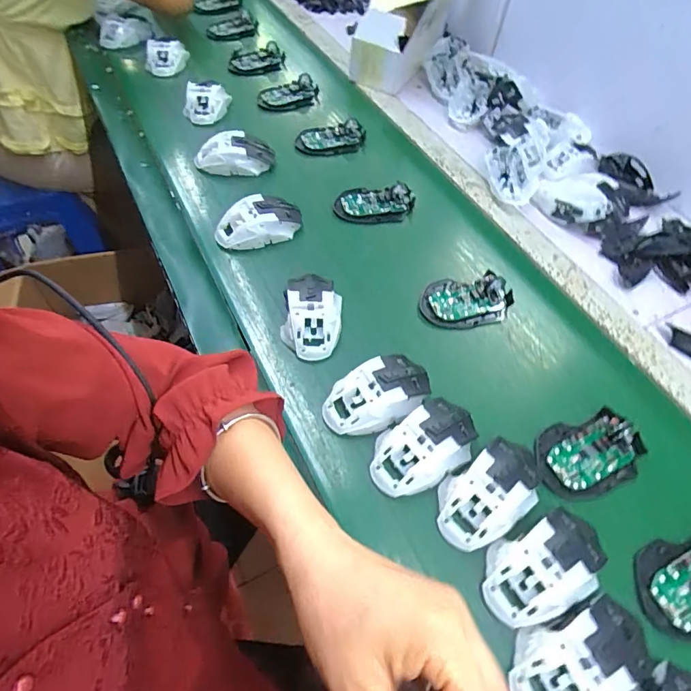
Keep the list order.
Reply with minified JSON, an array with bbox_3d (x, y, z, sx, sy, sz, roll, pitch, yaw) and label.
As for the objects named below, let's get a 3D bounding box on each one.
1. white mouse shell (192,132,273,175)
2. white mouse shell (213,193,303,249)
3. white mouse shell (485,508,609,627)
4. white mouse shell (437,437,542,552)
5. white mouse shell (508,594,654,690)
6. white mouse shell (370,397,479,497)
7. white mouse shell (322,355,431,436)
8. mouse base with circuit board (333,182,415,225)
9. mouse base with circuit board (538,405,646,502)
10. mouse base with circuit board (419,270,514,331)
[{"bbox_3d":[-0.167,-0.284,0.676,0.113,0.047,0.060,-6,56,-8],"label":"white mouse shell"},{"bbox_3d":[-0.114,-0.162,0.592,0.117,0.039,0.060,-18,59,-15],"label":"white mouse shell"},{"bbox_3d":[0.167,0.184,0.374,0.110,0.031,0.062,-19,59,-16],"label":"white mouse shell"},{"bbox_3d":[0.133,0.133,0.407,0.110,0.034,0.064,-28,62,-21],"label":"white mouse shell"},{"bbox_3d":[0.182,0.239,0.340,0.117,0.032,0.064,-16,58,-14],"label":"white mouse shell"},{"bbox_3d":[0.076,0.097,0.430,0.110,0.039,0.066,-28,62,-21],"label":"white mouse shell"},{"bbox_3d":[0.033,0.049,0.459,0.116,0.038,0.067,-25,61,-19],"label":"white mouse shell"},{"bbox_3d":[0.042,-0.201,0.638,0.113,0.032,0.057,2,56,-2],"label":"mouse base with circuit board"},{"bbox_3d":[0.240,0.106,0.442,0.111,0.028,0.072,-12,57,-12],"label":"mouse base with circuit board"},{"bbox_3d":[0.150,-0.056,0.553,0.113,0.027,0.069,-4,56,-7],"label":"mouse base with circuit board"}]

